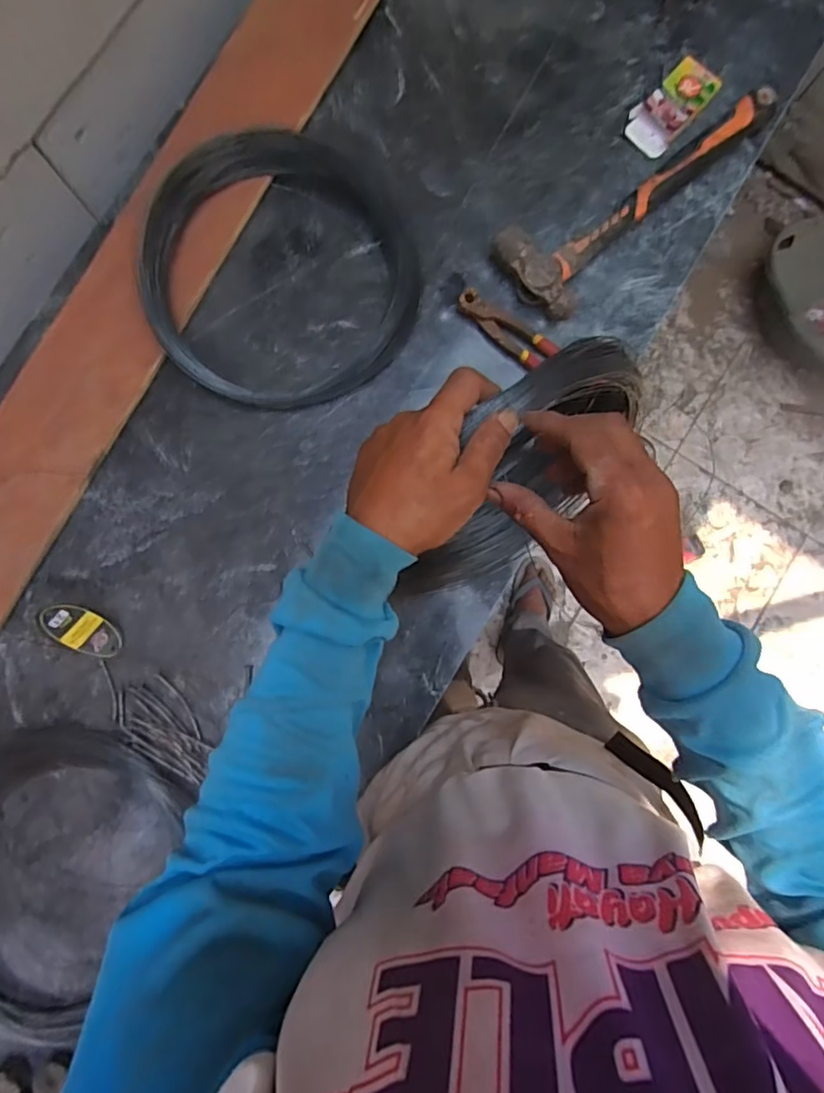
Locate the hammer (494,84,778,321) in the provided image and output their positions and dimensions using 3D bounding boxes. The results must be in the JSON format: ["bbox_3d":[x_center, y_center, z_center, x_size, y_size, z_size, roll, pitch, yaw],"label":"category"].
[{"bbox_3d":[0.250,-0.408,0.628,0.351,0.038,0.114,-44,88,-4],"label":"hammer"}]

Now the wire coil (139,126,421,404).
[{"bbox_3d":[-0.141,-0.309,0.601,0.296,0.064,0.303,-7,85,-2],"label":"wire coil"}]

